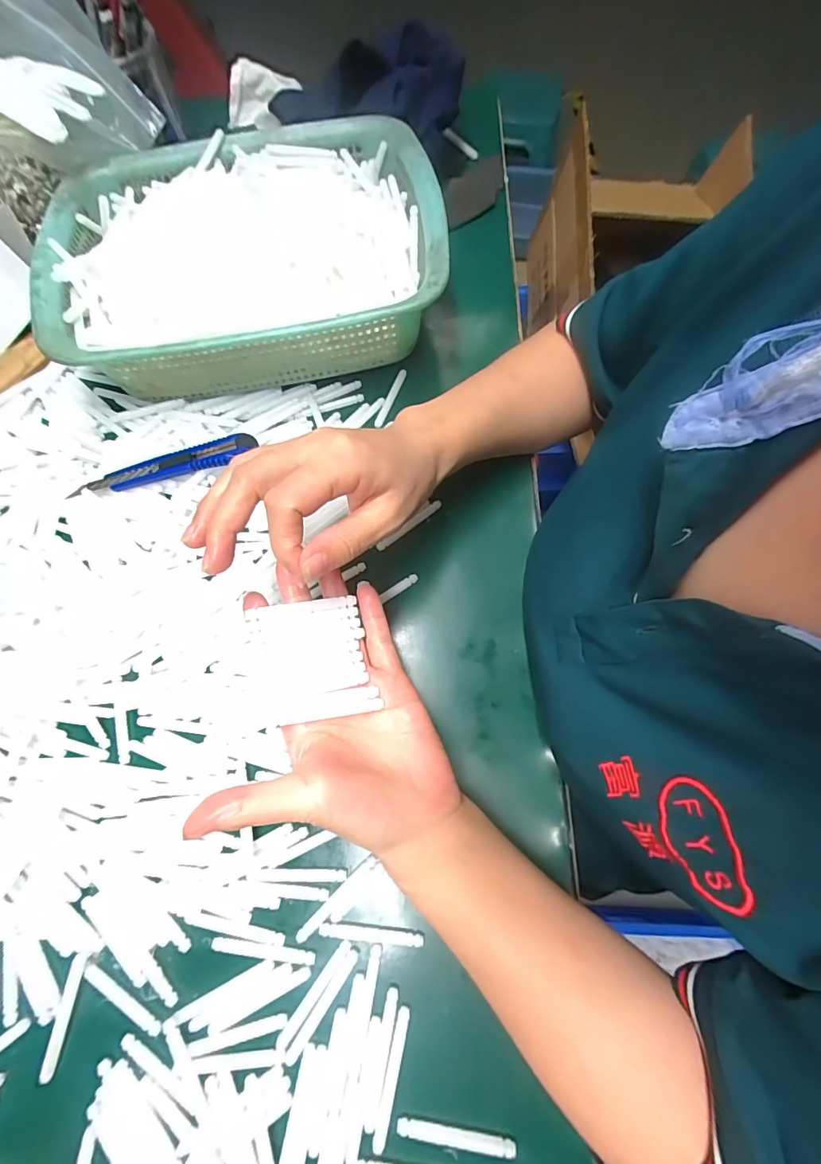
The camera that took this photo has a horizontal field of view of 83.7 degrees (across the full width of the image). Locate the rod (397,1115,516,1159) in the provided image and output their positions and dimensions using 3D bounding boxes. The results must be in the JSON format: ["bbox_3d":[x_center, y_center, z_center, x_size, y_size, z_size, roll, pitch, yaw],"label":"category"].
[{"bbox_3d":[0.023,0.276,0.227,0.057,0.005,0.007,8,72,2],"label":"rod"}]

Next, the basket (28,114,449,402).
[{"bbox_3d":[-0.124,-0.249,0.368,0.287,0.082,0.206,-10,72,-4],"label":"basket"}]

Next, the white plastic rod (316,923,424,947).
[{"bbox_3d":[-0.022,0.197,0.255,0.057,0.004,0.007,4,71,1],"label":"white plastic rod"}]

